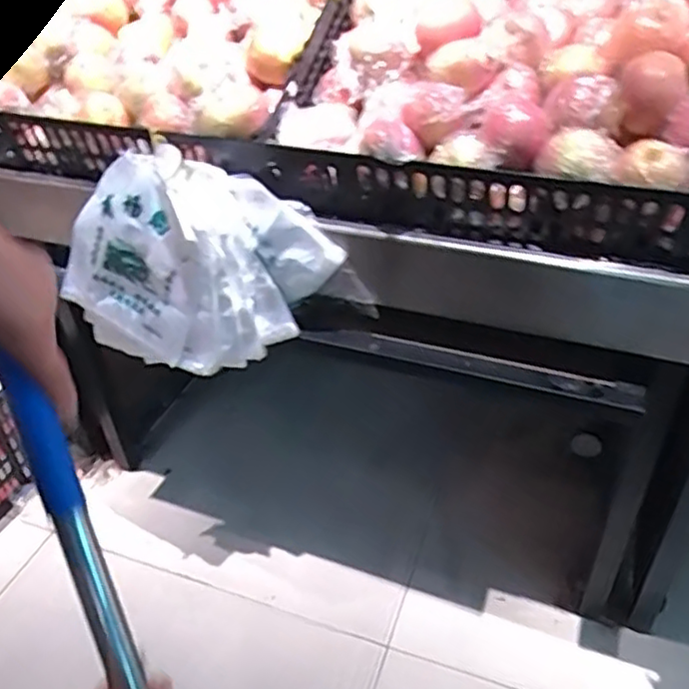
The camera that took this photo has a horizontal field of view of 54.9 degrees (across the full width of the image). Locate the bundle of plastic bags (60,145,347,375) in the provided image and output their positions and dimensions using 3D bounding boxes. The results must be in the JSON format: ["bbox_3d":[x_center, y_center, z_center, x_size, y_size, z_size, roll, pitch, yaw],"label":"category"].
[{"bbox_3d":[-0.257,-0.105,1.042,0.417,0.382,0.073,32,26,8],"label":"bundle of plastic bags"}]

